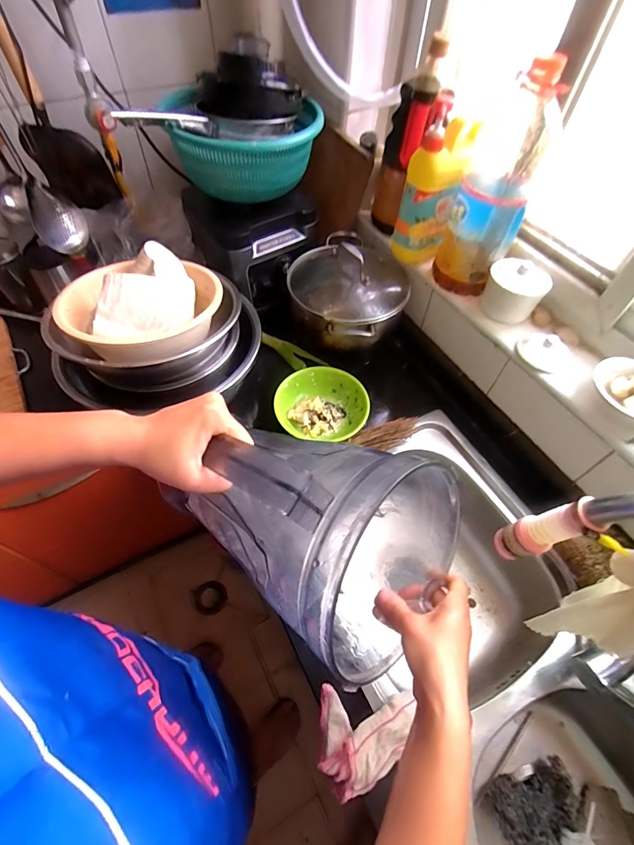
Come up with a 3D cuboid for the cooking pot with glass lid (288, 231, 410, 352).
[{"bbox_3d":[0.061,-0.273,0.771,0.220,0.119,0.267,20,57,11],"label":"cooking pot with glass lid"}]

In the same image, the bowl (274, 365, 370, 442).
[{"bbox_3d":[0.008,-0.027,0.723,0.166,0.048,0.161,1,55,-2],"label":"bowl"}]

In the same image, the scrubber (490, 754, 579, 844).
[{"bbox_3d":[0.306,0.539,0.537,0.122,0.058,0.090,-11,57,-9],"label":"scrubber"}]

